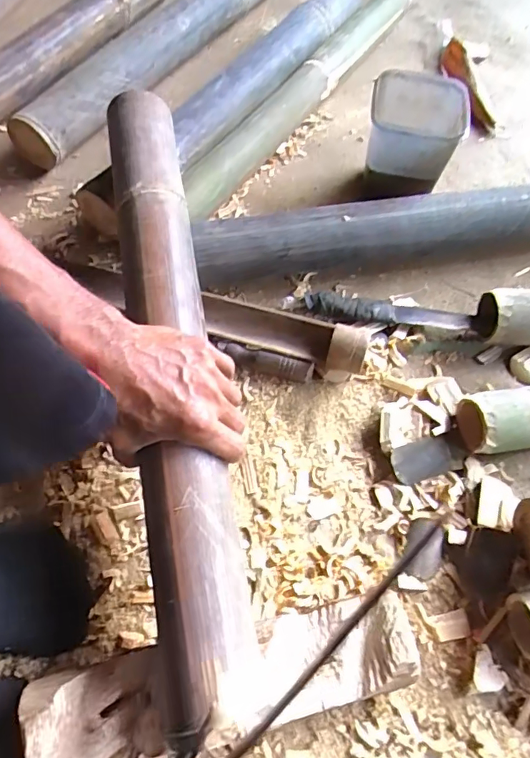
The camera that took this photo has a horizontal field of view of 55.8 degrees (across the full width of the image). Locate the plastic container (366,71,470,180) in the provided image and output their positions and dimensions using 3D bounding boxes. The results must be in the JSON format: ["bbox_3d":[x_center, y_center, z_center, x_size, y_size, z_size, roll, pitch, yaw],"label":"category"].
[{"bbox_3d":[0.175,-0.295,0.588,0.104,0.067,0.099,10,63,4],"label":"plastic container"}]

